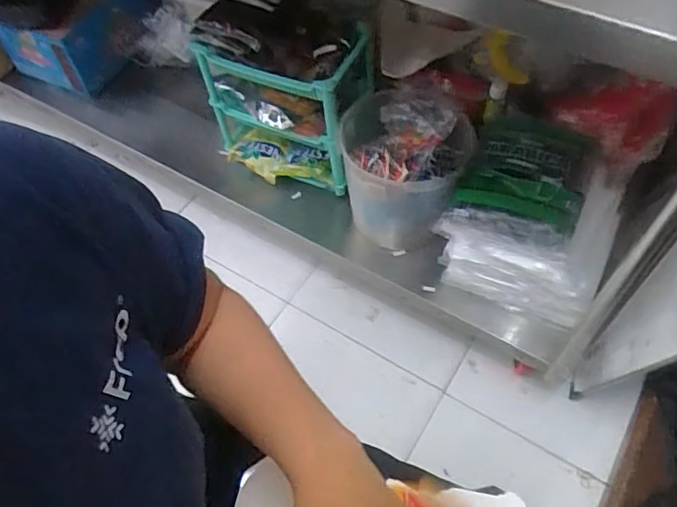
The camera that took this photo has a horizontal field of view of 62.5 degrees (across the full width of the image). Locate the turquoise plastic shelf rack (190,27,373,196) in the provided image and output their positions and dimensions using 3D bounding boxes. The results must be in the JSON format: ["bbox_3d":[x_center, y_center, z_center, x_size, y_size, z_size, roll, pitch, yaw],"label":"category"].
[{"bbox_3d":[-0.103,-0.329,1.184,0.328,0.303,0.196,21,59,18],"label":"turquoise plastic shelf rack"}]

